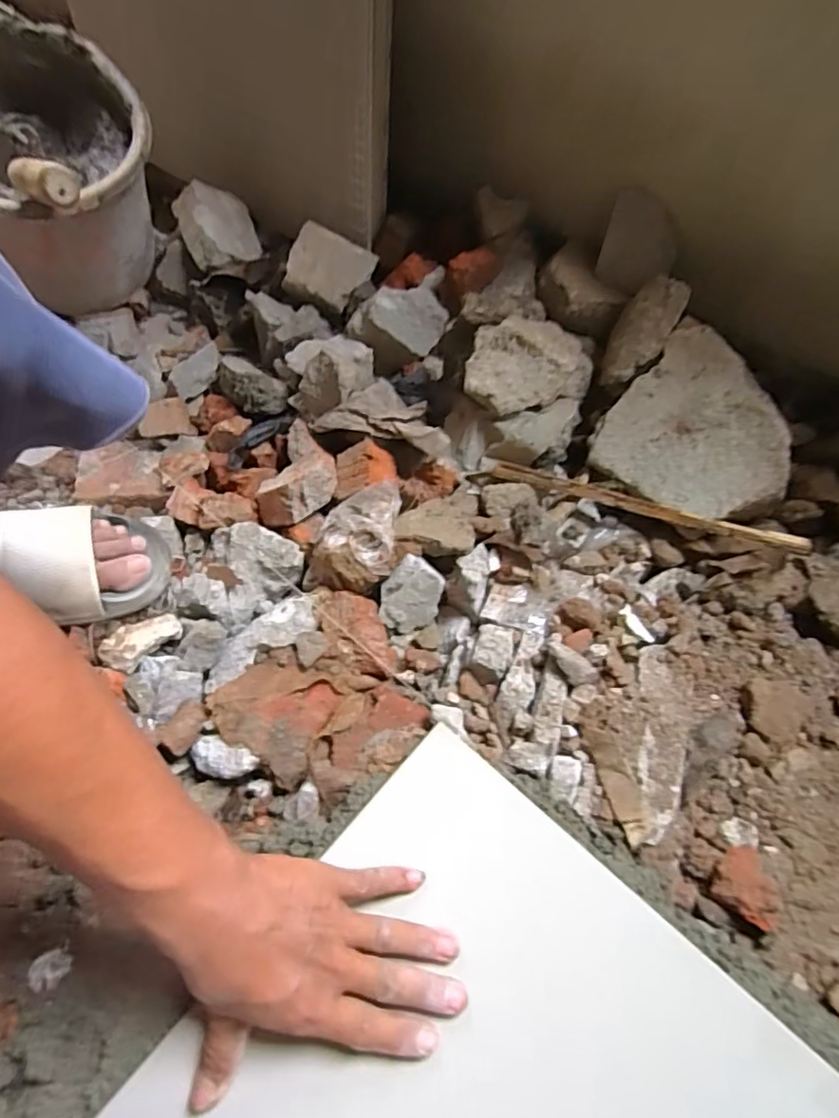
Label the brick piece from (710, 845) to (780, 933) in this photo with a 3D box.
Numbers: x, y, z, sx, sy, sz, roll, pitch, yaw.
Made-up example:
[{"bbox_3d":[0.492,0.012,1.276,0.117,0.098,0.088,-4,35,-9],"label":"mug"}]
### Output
[{"bbox_3d":[0.220,0.221,0.388,0.035,0.023,0.047,10,61,8],"label":"brick piece"}]

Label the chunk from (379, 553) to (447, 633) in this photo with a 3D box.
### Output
[{"bbox_3d":[-0.011,0.030,0.532,0.058,0.070,0.034,17,16,-29],"label":"chunk"}]

